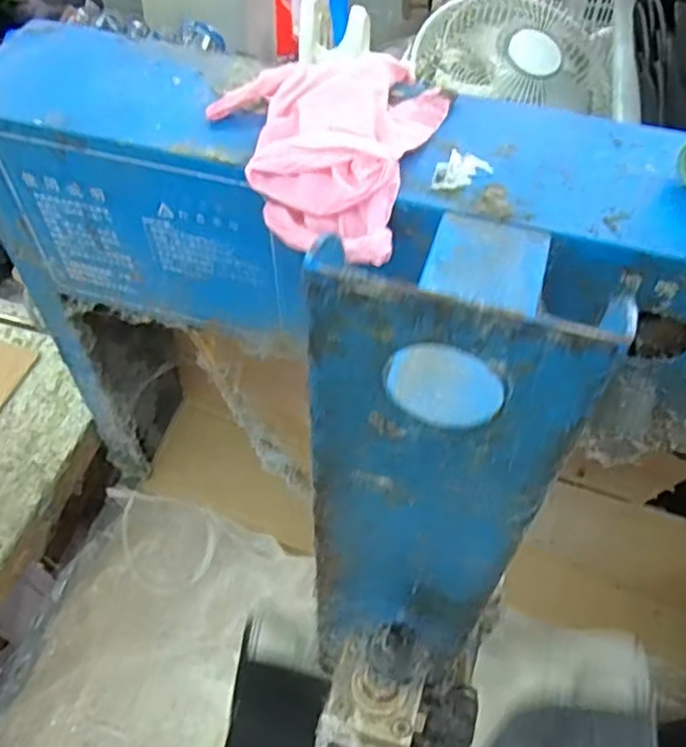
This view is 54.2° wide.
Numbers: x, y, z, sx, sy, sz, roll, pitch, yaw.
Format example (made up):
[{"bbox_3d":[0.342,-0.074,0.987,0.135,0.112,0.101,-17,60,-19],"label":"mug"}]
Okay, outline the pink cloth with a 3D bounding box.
[{"bbox_3d":[-0.013,-0.136,0.373,0.124,0.042,0.153,16,55,11],"label":"pink cloth"}]

